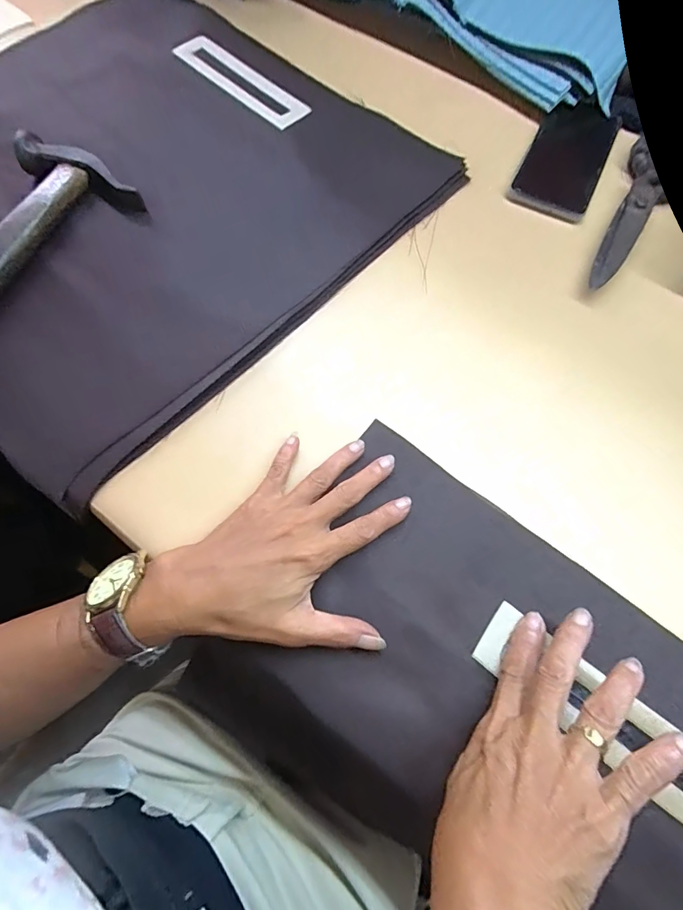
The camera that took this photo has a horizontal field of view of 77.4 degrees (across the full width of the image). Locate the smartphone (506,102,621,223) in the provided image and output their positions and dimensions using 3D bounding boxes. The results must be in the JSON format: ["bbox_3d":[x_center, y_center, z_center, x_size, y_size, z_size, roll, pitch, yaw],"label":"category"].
[{"bbox_3d":[0.216,-0.286,0.410,0.070,0.010,0.147,25,71,8],"label":"smartphone"}]

